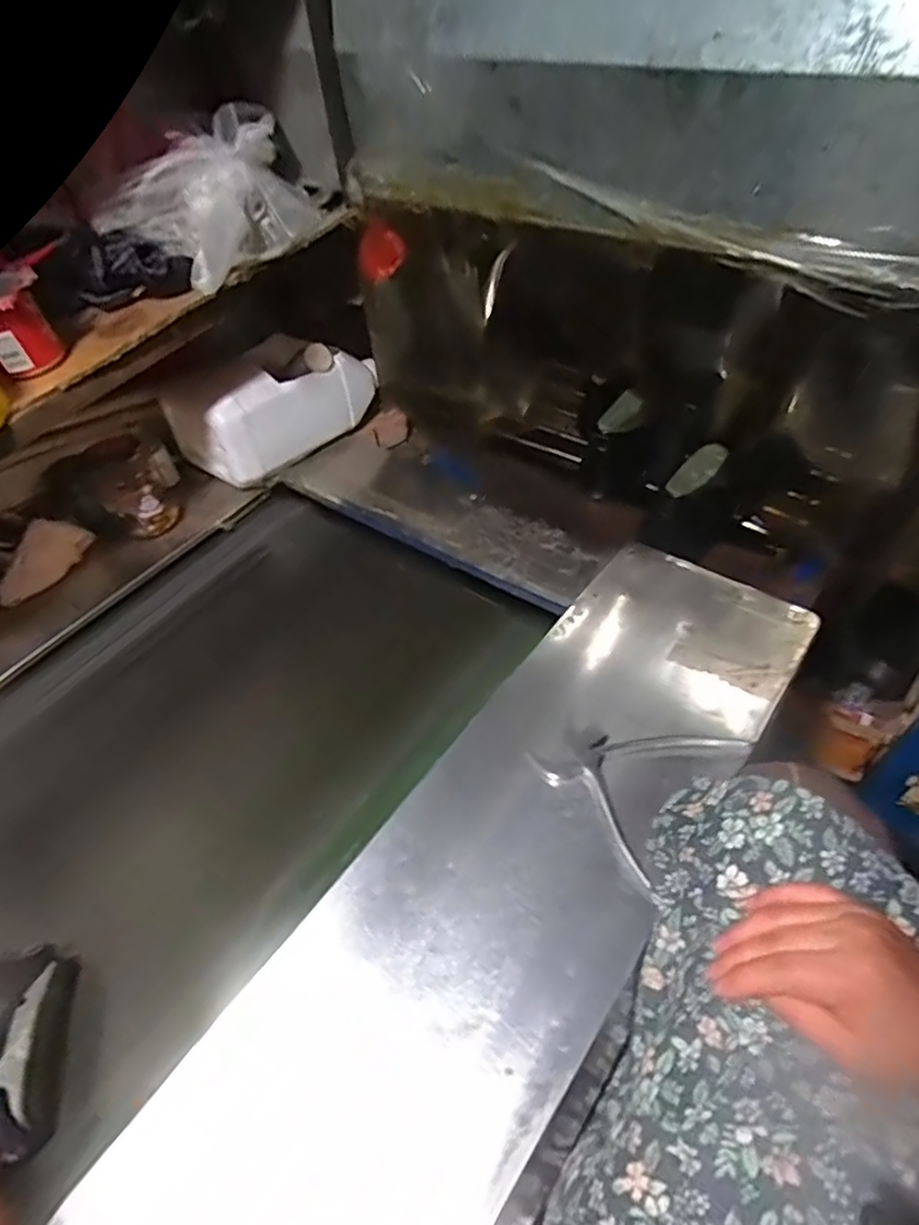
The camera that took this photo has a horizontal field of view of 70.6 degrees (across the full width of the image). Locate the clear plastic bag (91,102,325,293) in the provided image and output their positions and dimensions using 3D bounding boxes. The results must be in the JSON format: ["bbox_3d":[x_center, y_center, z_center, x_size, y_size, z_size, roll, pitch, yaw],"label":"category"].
[{"bbox_3d":[-0.243,-0.458,0.707,0.145,0.095,0.285,20,55,22],"label":"clear plastic bag"}]

